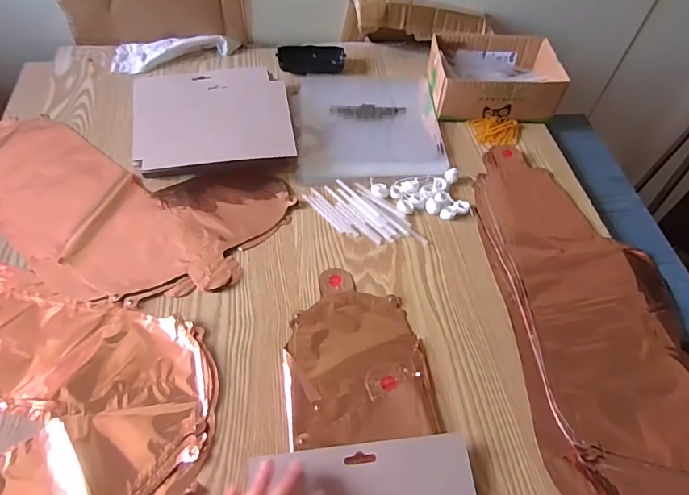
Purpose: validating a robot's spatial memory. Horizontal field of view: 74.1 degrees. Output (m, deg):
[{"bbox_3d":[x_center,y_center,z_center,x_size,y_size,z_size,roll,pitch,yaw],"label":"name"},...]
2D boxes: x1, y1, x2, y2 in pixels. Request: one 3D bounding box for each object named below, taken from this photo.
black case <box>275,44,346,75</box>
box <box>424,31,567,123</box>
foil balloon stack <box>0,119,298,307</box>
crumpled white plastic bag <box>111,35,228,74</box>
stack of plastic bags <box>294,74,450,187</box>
[{"bbox_3d":[-0.053,-0.307,0.742,0.108,0.034,0.044,-8,55,-8],"label":"black case"},{"bbox_3d":[0.225,-0.258,0.699,0.177,0.067,0.133,0,54,-3],"label":"box"},{"bbox_3d":[-0.312,-0.052,0.565,0.453,0.008,0.222,14,55,8],"label":"foil balloon stack"},{"bbox_3d":[-0.281,-0.316,0.735,0.176,0.029,0.070,-5,55,-6],"label":"crumpled white plastic bag"},{"bbox_3d":[0.036,-0.188,0.677,0.207,0.011,0.228,-3,54,-5],"label":"stack of plastic bags"}]

